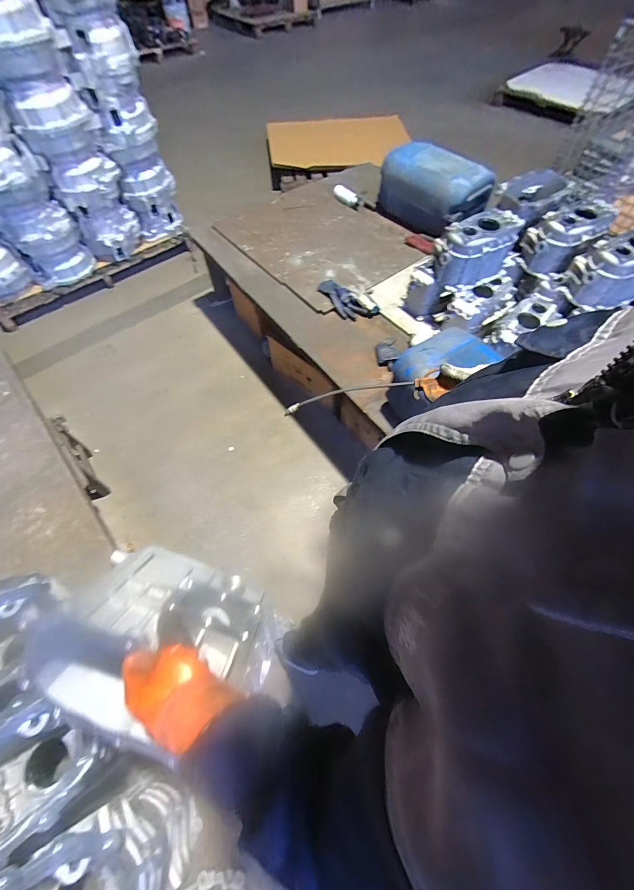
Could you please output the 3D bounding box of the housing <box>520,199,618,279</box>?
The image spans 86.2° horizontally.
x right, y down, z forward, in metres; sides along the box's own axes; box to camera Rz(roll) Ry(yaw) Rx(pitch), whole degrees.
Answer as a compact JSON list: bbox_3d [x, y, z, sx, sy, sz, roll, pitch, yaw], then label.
[{"bbox_3d":[0.787,-0.649,1.075,0.191,0.165,0.150,-22,63,-11],"label":"housing"}]

